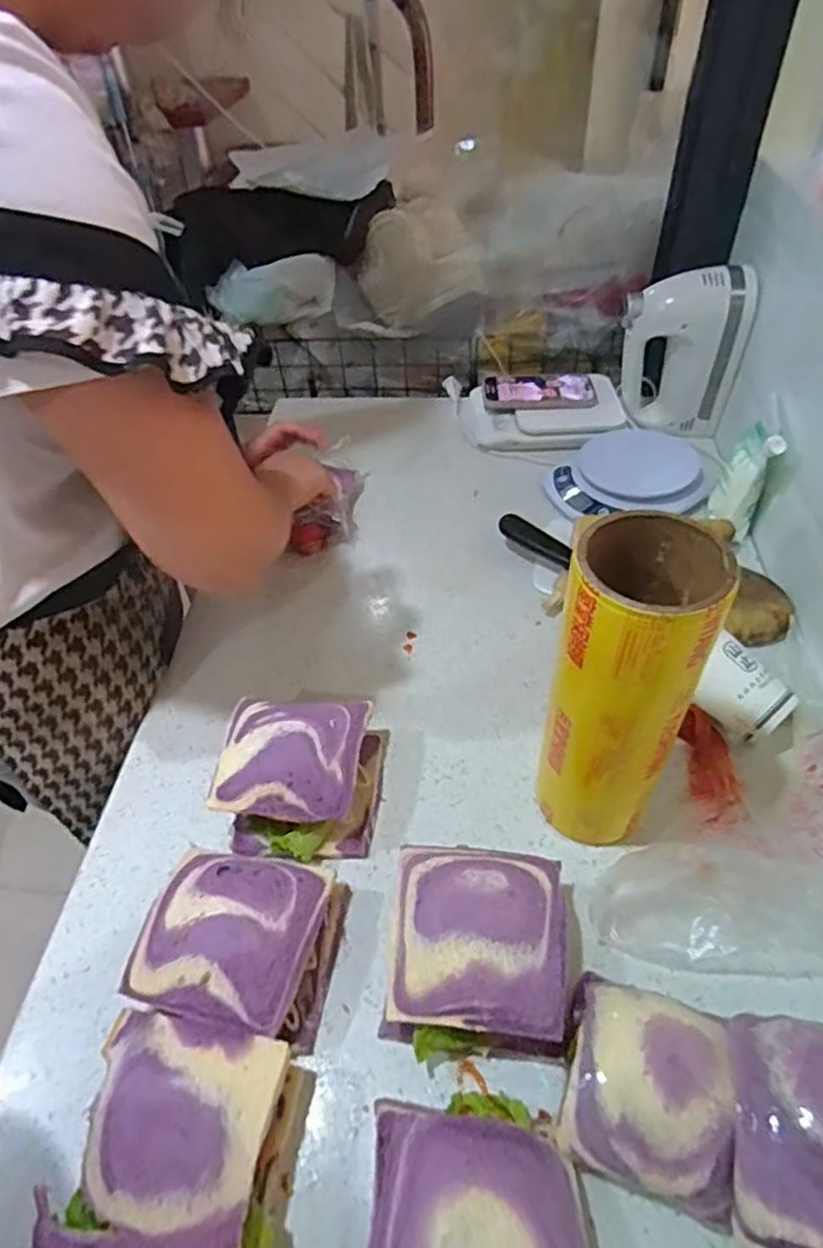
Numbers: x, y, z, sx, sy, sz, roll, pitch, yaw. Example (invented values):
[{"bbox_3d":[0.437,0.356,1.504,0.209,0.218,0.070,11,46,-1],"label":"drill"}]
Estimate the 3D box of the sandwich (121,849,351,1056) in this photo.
[{"bbox_3d":[-0.117,0.220,0.473,0.123,0.058,0.110,8,49,12],"label":"sandwich"}]

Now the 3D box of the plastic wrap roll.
[{"bbox_3d":[0.142,0.053,0.464,0.080,0.263,0.094,13,50,17],"label":"plastic wrap roll"}]

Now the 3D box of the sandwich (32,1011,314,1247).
[{"bbox_3d":[-0.133,0.303,0.390,0.123,0.065,0.121,3,48,8],"label":"sandwich"}]

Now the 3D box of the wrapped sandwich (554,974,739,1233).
[{"bbox_3d":[0.139,0.275,0.401,0.094,0.057,0.099,12,50,15],"label":"wrapped sandwich"}]

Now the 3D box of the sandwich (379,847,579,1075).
[{"bbox_3d":[0.049,0.222,0.459,0.125,0.059,0.122,4,48,8],"label":"sandwich"}]

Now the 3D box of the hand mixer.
[{"bbox_3d":[0.336,-0.339,0.847,0.140,0.188,0.068,10,50,14],"label":"hand mixer"}]

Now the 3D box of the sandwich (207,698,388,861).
[{"bbox_3d":[-0.089,0.123,0.554,0.125,0.064,0.124,0,48,5],"label":"sandwich"}]

